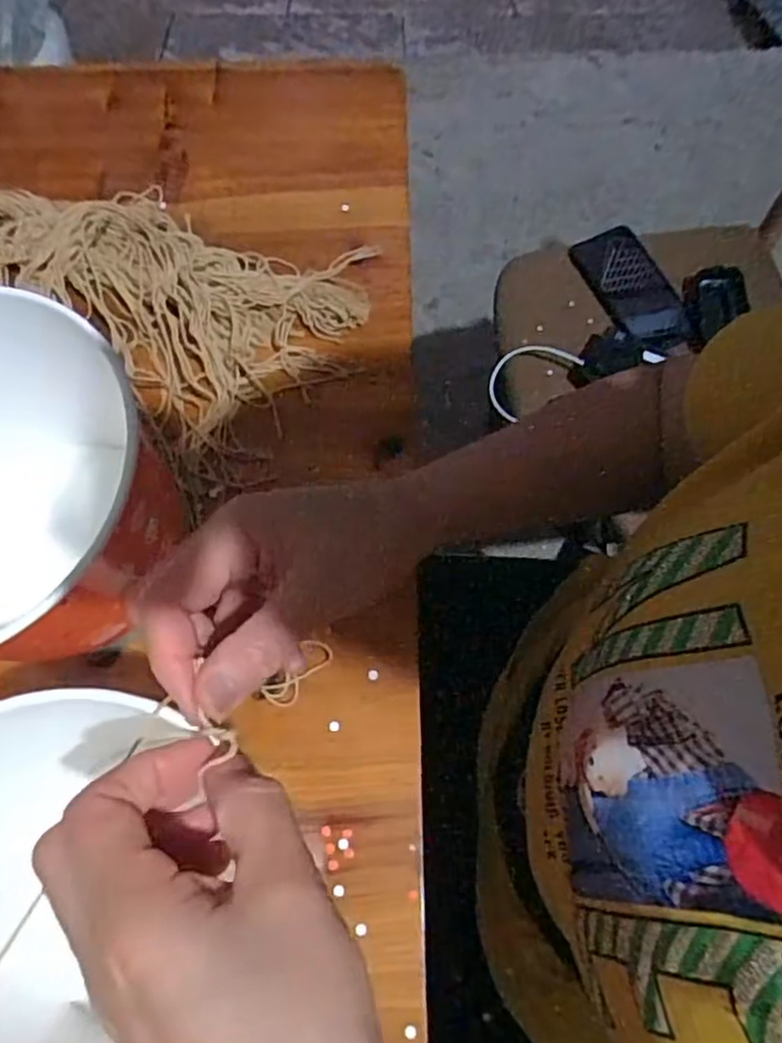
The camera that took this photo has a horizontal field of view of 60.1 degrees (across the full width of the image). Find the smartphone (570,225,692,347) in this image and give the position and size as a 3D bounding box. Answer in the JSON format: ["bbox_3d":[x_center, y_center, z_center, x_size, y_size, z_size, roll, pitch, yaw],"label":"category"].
[{"bbox_3d":[0.292,-0.283,0.808,0.097,0.011,0.182,-21,64,-12],"label":"smartphone"}]

